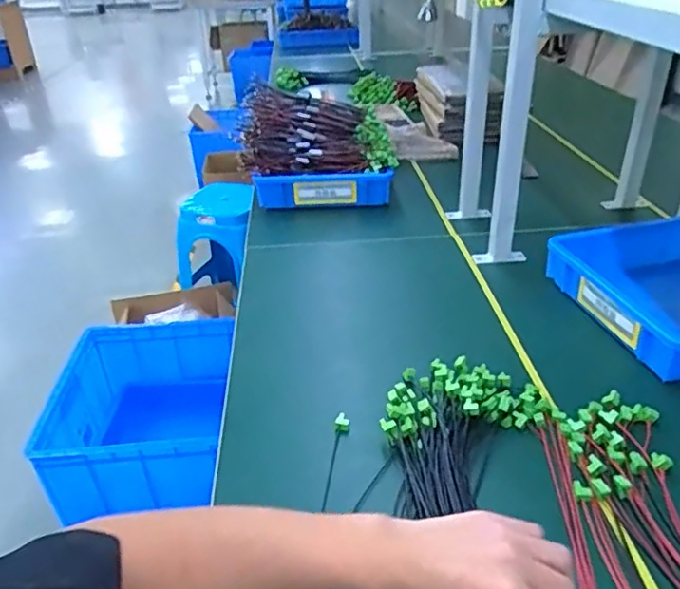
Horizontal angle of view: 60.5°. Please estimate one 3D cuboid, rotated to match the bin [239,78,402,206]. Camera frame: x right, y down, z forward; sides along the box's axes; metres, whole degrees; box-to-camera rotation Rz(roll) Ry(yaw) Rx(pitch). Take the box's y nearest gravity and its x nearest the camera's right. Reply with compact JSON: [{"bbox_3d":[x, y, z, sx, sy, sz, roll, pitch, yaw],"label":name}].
[{"bbox_3d":[-0.062,-0.353,1.371,0.324,0.198,0.347,-6,32,-5],"label":"bin"}]

